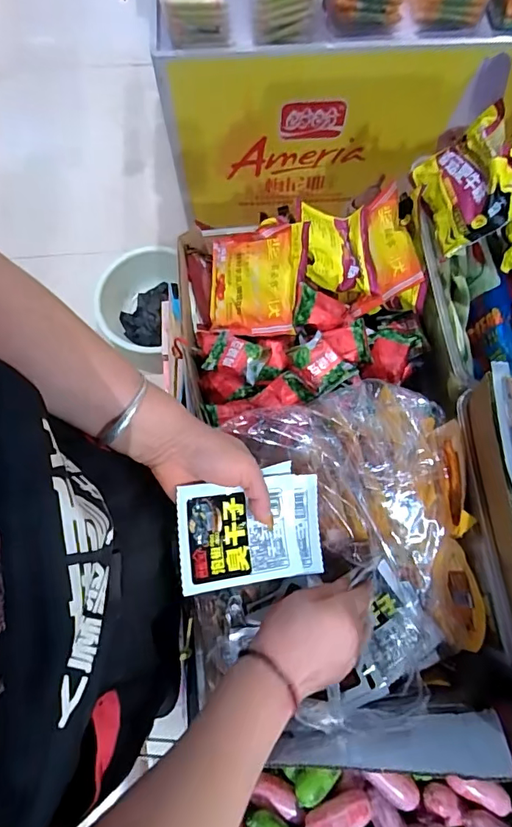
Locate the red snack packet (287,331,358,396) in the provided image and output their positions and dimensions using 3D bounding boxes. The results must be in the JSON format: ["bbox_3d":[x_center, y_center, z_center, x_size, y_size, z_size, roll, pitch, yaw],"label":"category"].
[{"bbox_3d":[0.072,-0.058,0.533,0.049,0.014,0.075,-43,79,-11],"label":"red snack packet"}]

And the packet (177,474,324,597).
[{"bbox_3d":[-0.002,0.109,0.430,0.138,0.006,0.092,-2,84,-23],"label":"packet"}]

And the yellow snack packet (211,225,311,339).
[{"bbox_3d":[0.000,-0.164,0.579,0.128,0.017,0.134,1,85,24],"label":"yellow snack packet"}]

